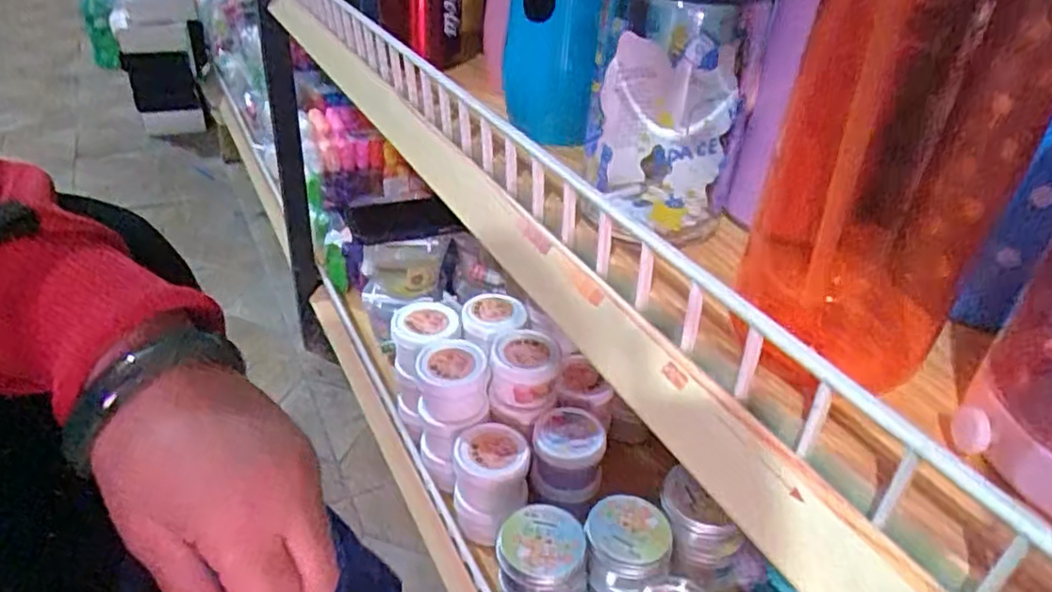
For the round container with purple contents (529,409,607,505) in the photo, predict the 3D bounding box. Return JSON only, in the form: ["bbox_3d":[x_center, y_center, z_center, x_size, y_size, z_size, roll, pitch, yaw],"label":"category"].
[{"bbox_3d":[0.039,0.147,0.648,0.064,0.060,0.063,3,34,-2],"label":"round container with purple contents"}]

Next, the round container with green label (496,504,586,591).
[{"bbox_3d":[0.011,0.220,0.551,0.068,0.086,0.064,3,34,-2],"label":"round container with green label"}]

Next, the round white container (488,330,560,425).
[{"bbox_3d":[-0.002,0.077,0.672,0.061,0.067,0.059,4,32,-3],"label":"round white container"}]

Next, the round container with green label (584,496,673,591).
[{"bbox_3d":[0.080,0.211,0.562,0.066,0.059,0.069,16,36,16],"label":"round container with green label"}]

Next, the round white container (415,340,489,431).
[{"bbox_3d":[-0.068,0.084,0.645,0.065,0.061,0.064,4,32,-3],"label":"round white container"}]

